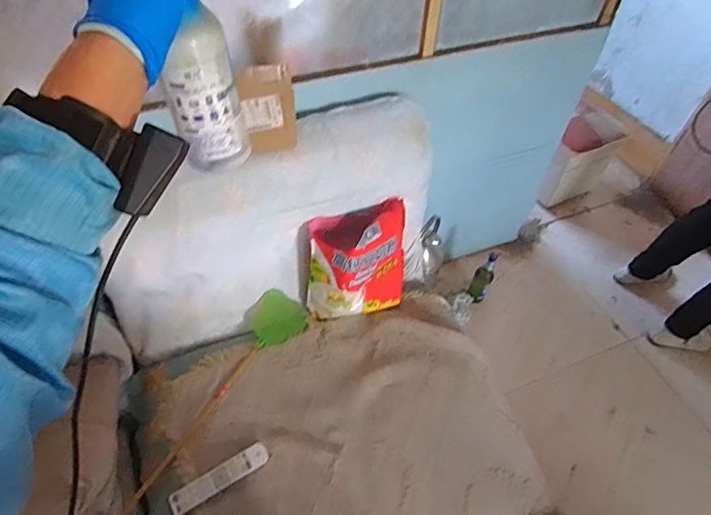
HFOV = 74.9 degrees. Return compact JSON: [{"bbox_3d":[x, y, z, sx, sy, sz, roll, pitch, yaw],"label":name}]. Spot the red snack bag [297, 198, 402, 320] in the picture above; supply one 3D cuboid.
[{"bbox_3d":[0.004,0.014,1.192,0.270,0.248,0.165,-15,53,-14],"label":"red snack bag"}]

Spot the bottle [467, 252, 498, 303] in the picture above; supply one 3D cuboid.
[{"bbox_3d":[0.460,0.067,1.666,0.069,0.215,0.074,23,54,15],"label":"bottle"}]

